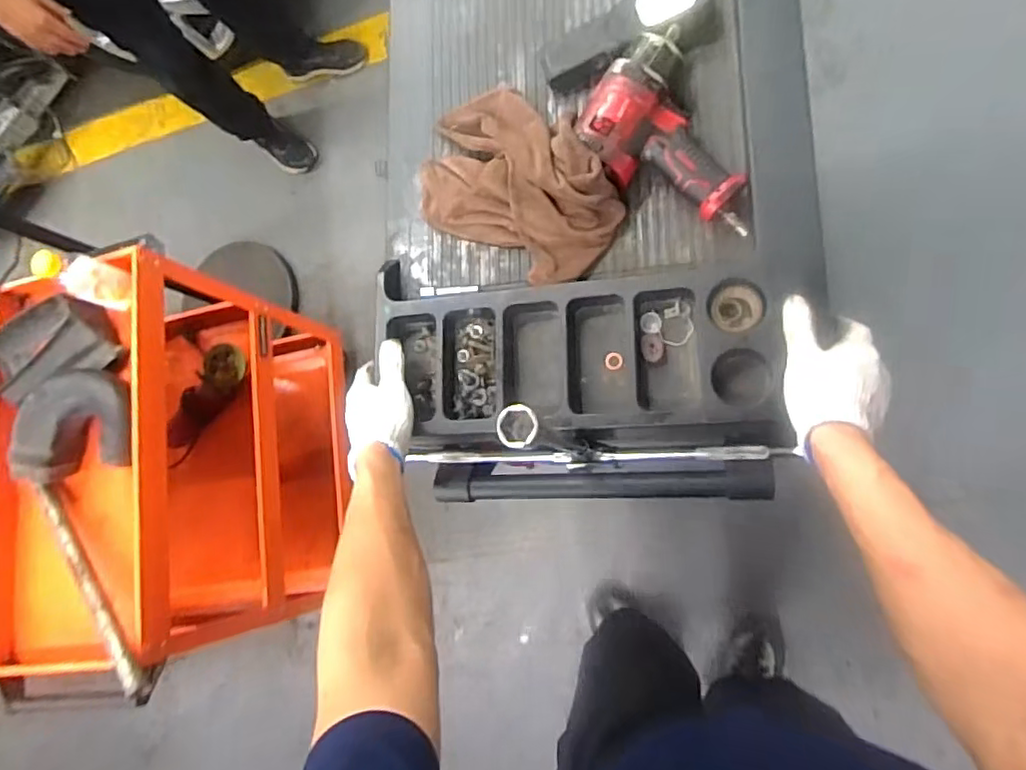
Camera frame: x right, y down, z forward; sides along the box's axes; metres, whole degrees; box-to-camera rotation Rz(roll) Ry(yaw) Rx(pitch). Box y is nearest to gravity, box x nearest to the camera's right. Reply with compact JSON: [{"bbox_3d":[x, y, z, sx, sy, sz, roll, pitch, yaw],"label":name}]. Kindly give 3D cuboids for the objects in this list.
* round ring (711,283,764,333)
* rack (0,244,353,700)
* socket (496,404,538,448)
[{"bbox_3d":[0.220,-0.074,0.623,0.047,0.029,0.045,-1,82,4],"label":"round ring"},{"bbox_3d":[-0.672,0.146,1.304,0.378,0.709,0.653,-7,82,3],"label":"rack"},{"bbox_3d":[0.004,0.031,0.468,0.030,0.035,0.030,-1,82,4],"label":"socket"}]

